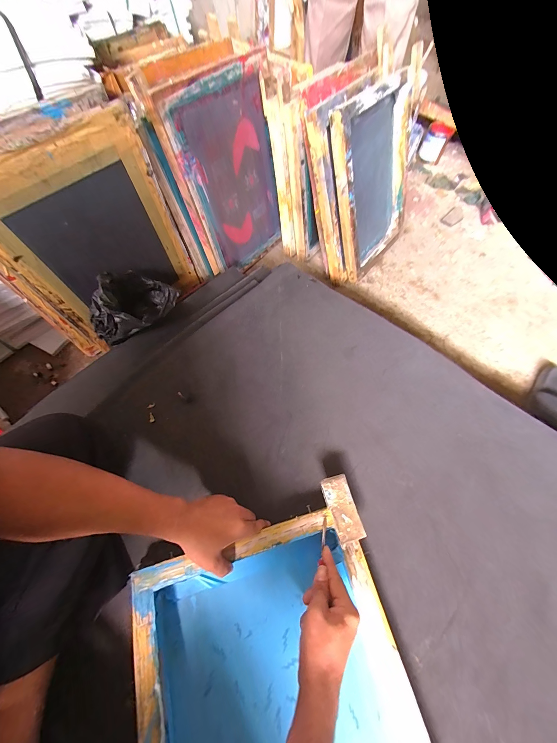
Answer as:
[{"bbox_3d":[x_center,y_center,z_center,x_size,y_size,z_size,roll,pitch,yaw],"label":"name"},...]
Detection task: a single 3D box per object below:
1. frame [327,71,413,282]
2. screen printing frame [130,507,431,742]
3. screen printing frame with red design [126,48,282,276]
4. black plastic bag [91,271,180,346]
[{"bbox_3d":[0.290,-0.563,0.823,0.054,0.442,0.344,26,65,35],"label":"frame"},{"bbox_3d":[0.008,0.464,0.357,0.349,0.050,0.435,-14,65,-10],"label":"screen printing frame"},{"bbox_3d":[-0.128,-0.506,0.748,0.032,0.456,0.329,32,62,27],"label":"screen printing frame with red design"},{"bbox_3d":[-0.341,-0.155,0.630,0.148,0.125,0.182,30,66,12],"label":"black plastic bag"}]

